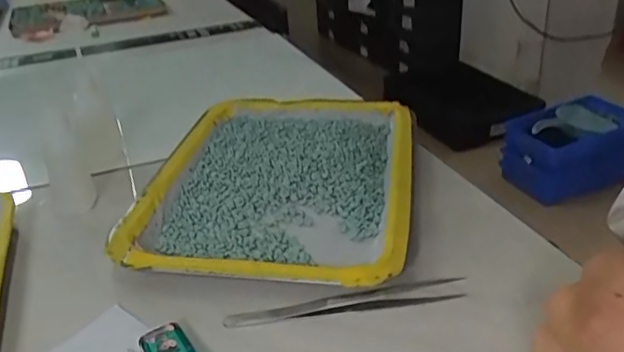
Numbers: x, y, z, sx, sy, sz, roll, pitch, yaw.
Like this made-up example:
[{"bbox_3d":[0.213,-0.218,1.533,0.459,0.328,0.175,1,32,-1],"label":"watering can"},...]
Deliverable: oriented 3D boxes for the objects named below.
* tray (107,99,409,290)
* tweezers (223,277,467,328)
[{"bbox_3d":[-0.021,-0.001,0.446,0.187,0.024,0.265,2,29,10],"label":"tray"},{"bbox_3d":[0.019,0.072,0.328,0.134,0.008,0.013,-6,29,-5],"label":"tweezers"}]

